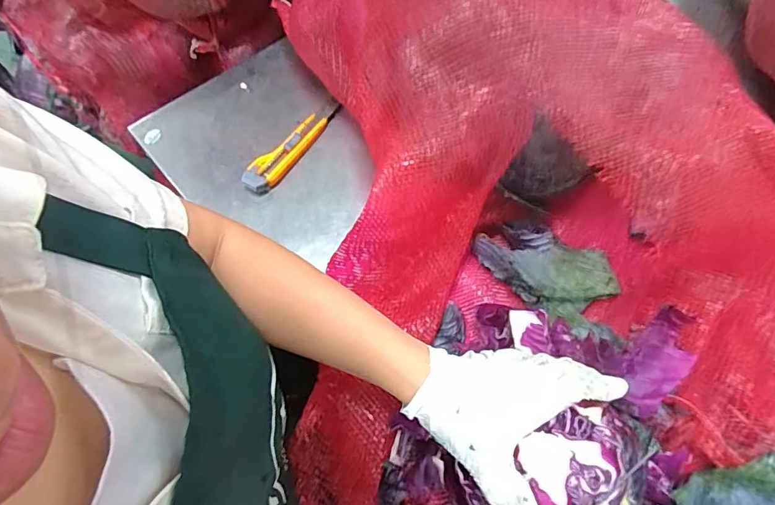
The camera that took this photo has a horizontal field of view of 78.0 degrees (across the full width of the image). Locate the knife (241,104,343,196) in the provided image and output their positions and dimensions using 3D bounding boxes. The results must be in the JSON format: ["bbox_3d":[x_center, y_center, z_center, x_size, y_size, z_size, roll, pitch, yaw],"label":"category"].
[{"bbox_3d":[-0.127,-0.142,0.627,0.041,0.022,0.162,29,69,13],"label":"knife"}]

